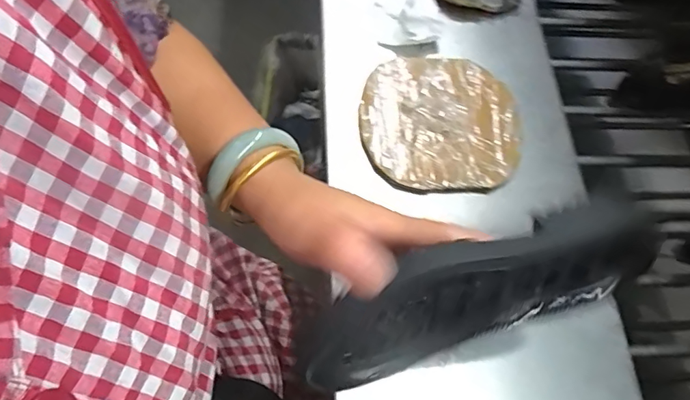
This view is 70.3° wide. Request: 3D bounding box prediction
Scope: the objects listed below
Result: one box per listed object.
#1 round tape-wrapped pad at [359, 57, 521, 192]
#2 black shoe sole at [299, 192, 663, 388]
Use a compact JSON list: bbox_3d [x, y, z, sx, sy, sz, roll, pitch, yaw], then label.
[{"bbox_3d":[0.090,-0.075,0.469,0.148,0.026,0.144,1,64,-3],"label":"round tape-wrapped pad"},{"bbox_3d":[0.065,0.050,0.256,0.184,0.084,0.016,-17,42,4],"label":"black shoe sole"}]

